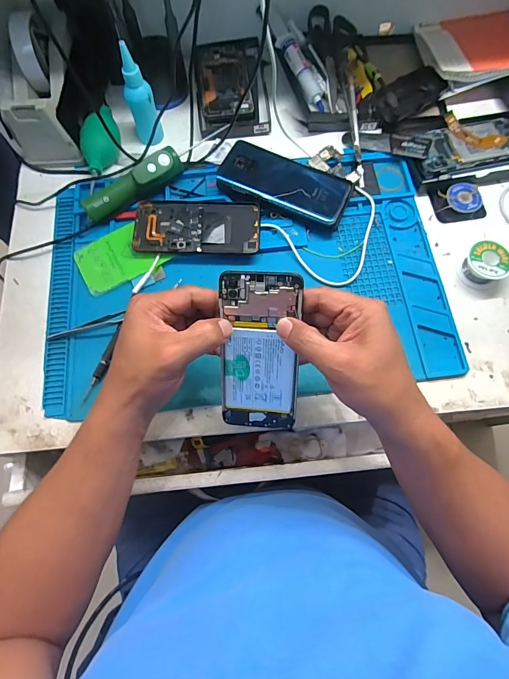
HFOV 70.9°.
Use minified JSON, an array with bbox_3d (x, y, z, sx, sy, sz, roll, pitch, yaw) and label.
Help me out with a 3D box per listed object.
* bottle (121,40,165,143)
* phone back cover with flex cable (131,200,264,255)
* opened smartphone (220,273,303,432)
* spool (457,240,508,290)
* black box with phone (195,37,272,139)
[{"bbox_3d":[-0.146,-0.305,0.460,0.034,0.114,0.030,-18,72,-5],"label":"bottle"},{"bbox_3d":[-0.072,-0.144,0.455,0.155,0.015,0.077,0,72,1],"label":"phone back cover with flex cable"},{"bbox_3d":[0.005,0.015,0.329,0.070,0.004,0.152,2,111,5],"label":"opened smartphone"},{"bbox_3d":[0.280,-0.090,0.435,0.048,0.031,0.046,0,72,1],"label":"spool"},{"bbox_3d":[-0.034,-0.375,0.532,0.100,0.021,0.197,-6,72,-1],"label":"black box with phone"}]

